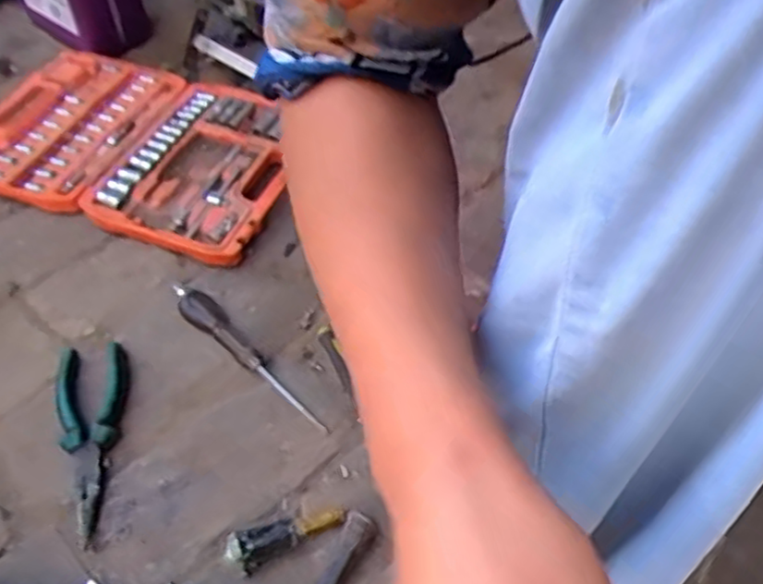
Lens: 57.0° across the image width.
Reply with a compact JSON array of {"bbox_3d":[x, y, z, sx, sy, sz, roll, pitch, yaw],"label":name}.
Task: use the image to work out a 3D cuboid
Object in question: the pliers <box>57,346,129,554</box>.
[{"bbox_3d":[-0.233,0.114,0.578,0.057,0.027,0.176,-14,52,-11],"label":"pliers"}]

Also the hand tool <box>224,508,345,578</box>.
[{"bbox_3d":[-0.073,0.177,0.525,0.087,0.031,0.026,-25,55,-19],"label":"hand tool"}]

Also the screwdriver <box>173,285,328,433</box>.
[{"bbox_3d":[-0.123,0.056,0.623,0.031,0.032,0.200,-35,59,-25],"label":"screwdriver"}]

